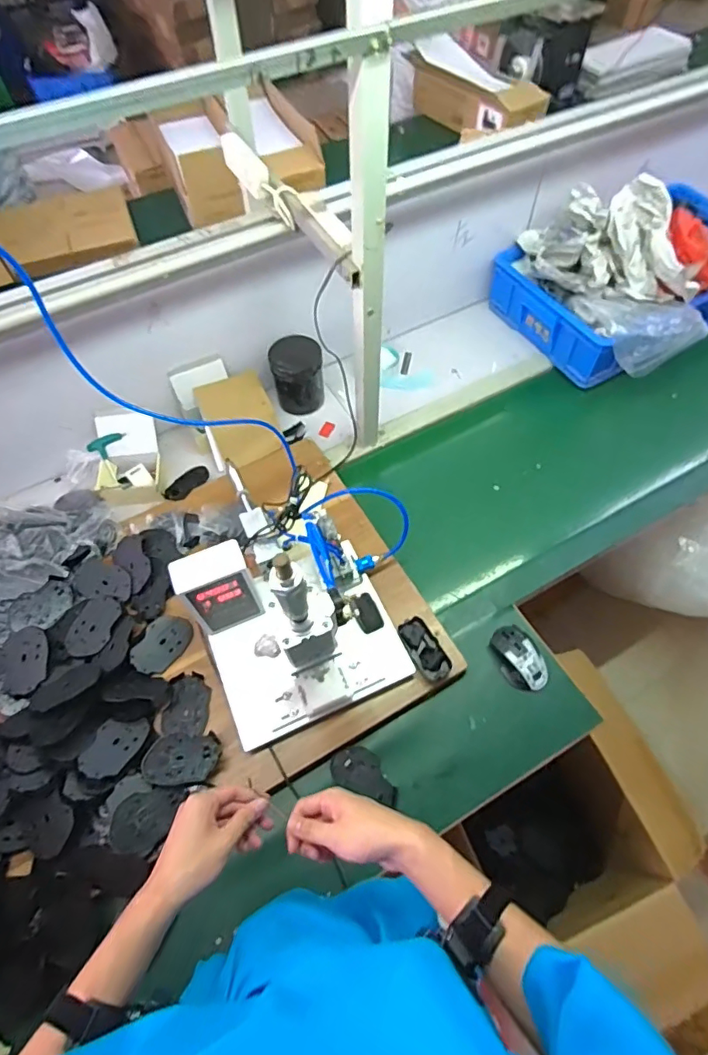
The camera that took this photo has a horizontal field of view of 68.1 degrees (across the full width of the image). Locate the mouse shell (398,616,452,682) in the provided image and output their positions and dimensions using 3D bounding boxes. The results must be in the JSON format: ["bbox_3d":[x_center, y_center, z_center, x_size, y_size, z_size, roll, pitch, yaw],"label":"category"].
[{"bbox_3d":[0.119,0.208,0.897,0.053,0.014,0.110,-26,63,-12],"label":"mouse shell"}]

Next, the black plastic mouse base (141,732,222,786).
[{"bbox_3d":[-0.271,0.365,0.827,0.111,0.019,0.076,-2,60,1],"label":"black plastic mouse base"}]

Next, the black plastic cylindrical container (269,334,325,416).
[{"bbox_3d":[-0.128,-0.346,1.205,0.116,0.137,0.120,-1,60,2],"label":"black plastic cylindrical container"}]

